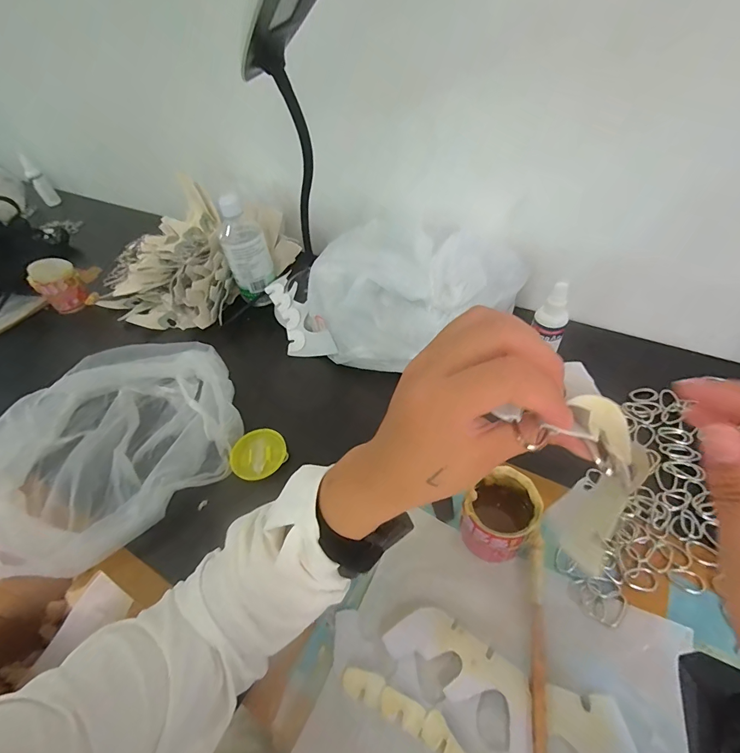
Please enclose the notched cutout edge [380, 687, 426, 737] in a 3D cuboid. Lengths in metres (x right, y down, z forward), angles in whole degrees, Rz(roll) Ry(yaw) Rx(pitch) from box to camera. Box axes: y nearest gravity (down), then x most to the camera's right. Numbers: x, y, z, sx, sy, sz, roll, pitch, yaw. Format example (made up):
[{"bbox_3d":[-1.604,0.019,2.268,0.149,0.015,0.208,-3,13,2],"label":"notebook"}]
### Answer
[{"bbox_3d":[0.026,0.267,0.309,0.035,0.004,0.019,19,53,22],"label":"notched cutout edge"}]

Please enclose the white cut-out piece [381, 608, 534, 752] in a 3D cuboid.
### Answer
[{"bbox_3d":[0.077,0.240,0.318,0.124,0.009,0.052,26,60,27],"label":"white cut-out piece"}]

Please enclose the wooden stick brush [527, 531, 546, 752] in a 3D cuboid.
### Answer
[{"bbox_3d":[0.129,0.253,0.292,0.014,0.015,0.262,7,49,13],"label":"wooden stick brush"}]

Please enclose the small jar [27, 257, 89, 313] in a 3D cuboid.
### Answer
[{"bbox_3d":[-0.583,-0.177,0.723,0.067,0.077,0.077,33,59,31],"label":"small jar"}]

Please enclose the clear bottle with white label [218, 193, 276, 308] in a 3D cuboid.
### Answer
[{"bbox_3d":[-0.198,-0.196,0.631,0.072,0.161,0.071,-21,49,-12],"label":"clear bottle with white label"}]

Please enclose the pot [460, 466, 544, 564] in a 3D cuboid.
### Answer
[{"bbox_3d":[0.123,0.134,0.370,0.062,0.070,0.071,27,56,27],"label":"pot"}]

